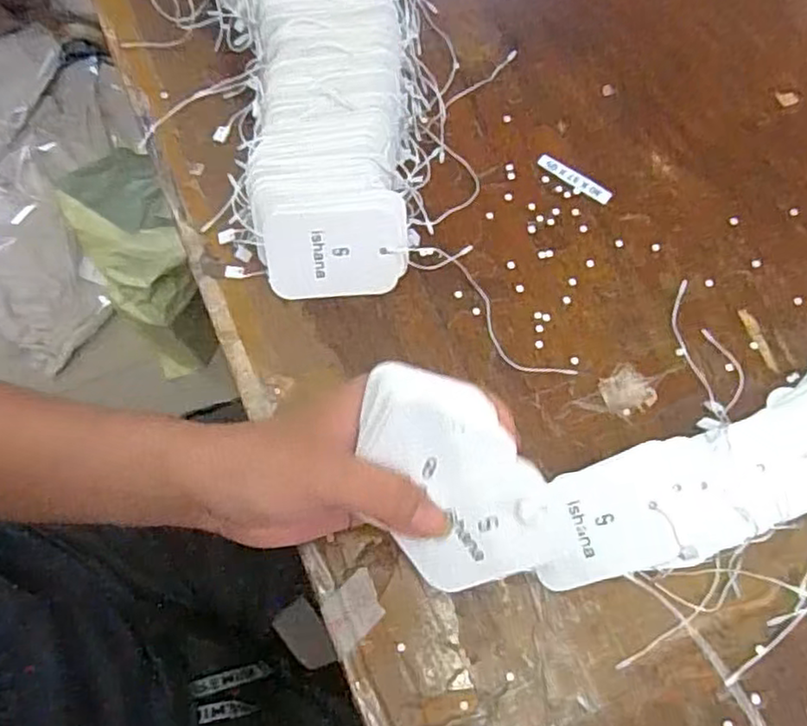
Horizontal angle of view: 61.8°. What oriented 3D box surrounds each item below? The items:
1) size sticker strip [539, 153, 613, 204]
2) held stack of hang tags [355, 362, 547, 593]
[{"bbox_3d":[0.102,-0.109,0.401,0.047,0.004,0.008,35,87,7],"label":"size sticker strip"},{"bbox_3d":[0.016,0.046,0.269,0.054,0.058,0.090,-32,75,-9],"label":"held stack of hang tags"}]

